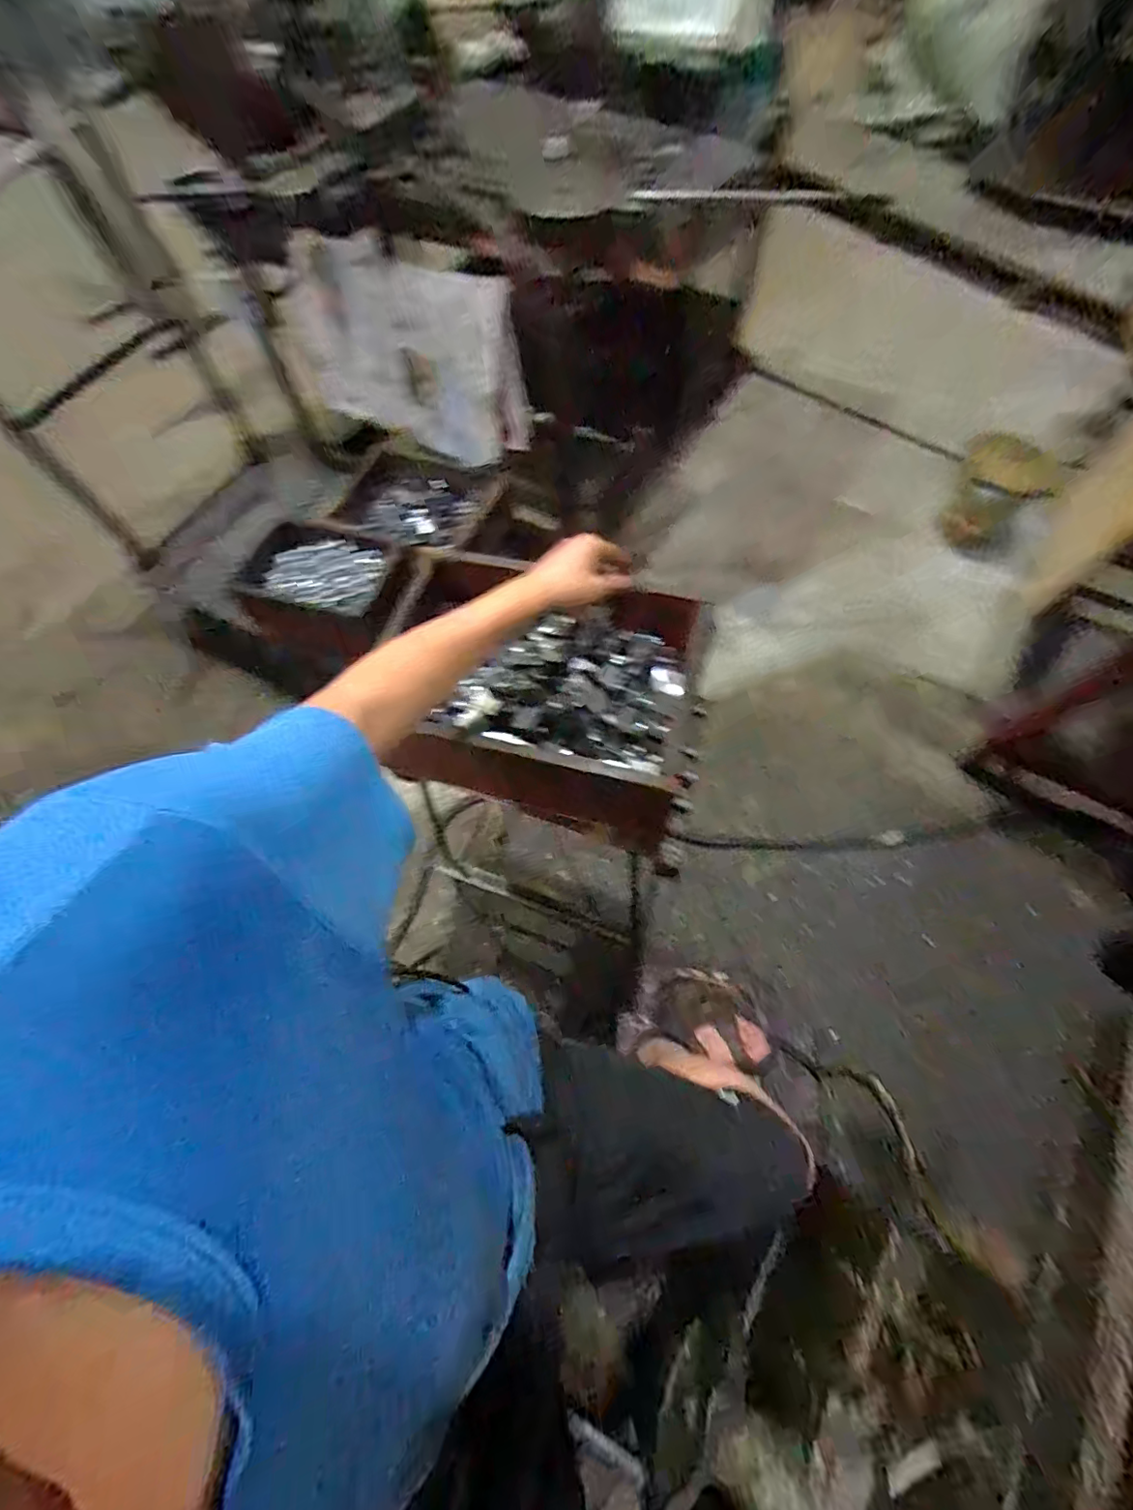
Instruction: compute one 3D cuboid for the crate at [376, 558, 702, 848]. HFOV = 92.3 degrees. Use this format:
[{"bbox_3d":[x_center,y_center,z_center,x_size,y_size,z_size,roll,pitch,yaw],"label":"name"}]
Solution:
[{"bbox_3d":[-0.002,-0.062,0.637,0.287,0.163,0.230,15,66,8],"label":"crate"}]

